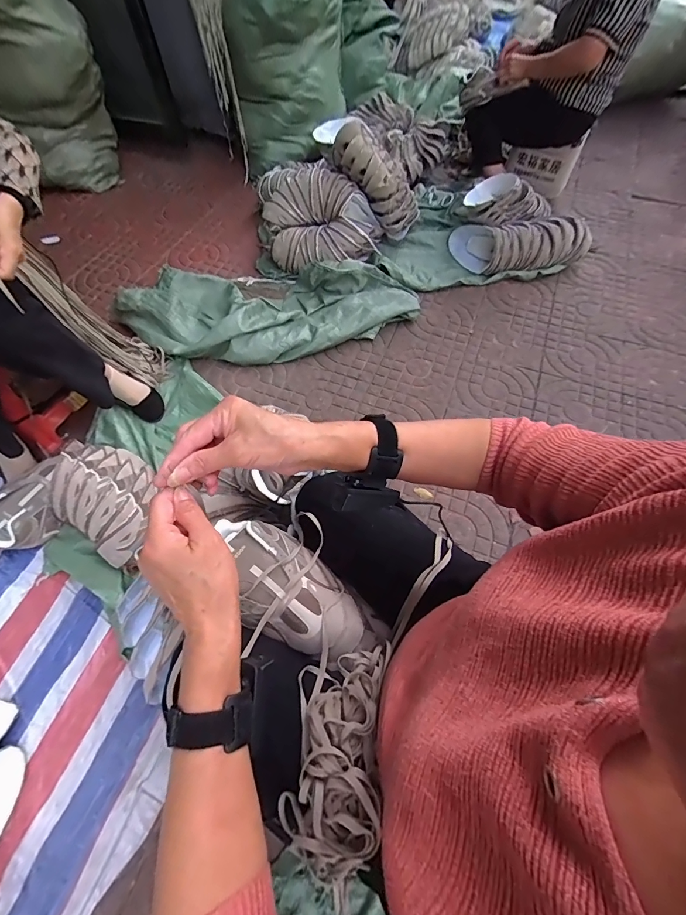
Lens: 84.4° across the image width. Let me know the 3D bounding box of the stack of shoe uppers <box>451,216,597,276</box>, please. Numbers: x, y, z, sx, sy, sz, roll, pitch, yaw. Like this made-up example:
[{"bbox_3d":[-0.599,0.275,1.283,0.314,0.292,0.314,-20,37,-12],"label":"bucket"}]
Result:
[{"bbox_3d":[0.669,-0.800,1.441,0.512,0.165,0.160,7,58,17],"label":"stack of shoe uppers"}]

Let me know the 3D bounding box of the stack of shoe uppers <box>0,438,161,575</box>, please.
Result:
[{"bbox_3d":[-0.634,0.079,0.894,0.380,0.141,0.283,6,59,6],"label":"stack of shoe uppers"}]

